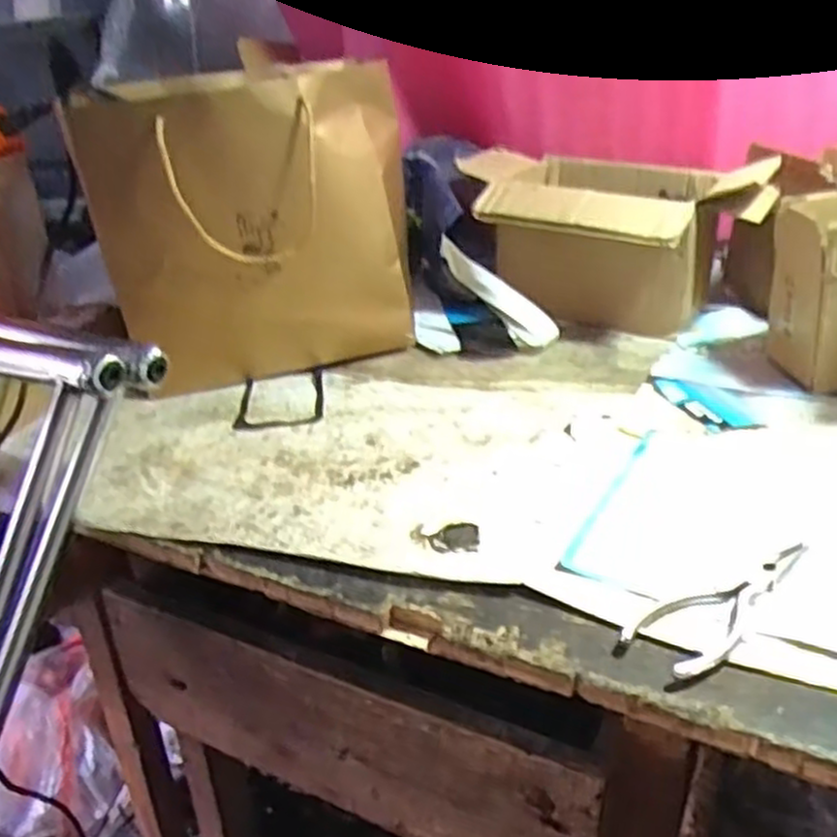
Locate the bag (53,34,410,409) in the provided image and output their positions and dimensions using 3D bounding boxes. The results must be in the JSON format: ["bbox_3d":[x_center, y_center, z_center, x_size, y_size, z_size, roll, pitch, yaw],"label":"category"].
[{"bbox_3d":[-0.150,-0.171,0.740,0.278,0.273,0.123,-5,28,-7],"label":"bag"}]

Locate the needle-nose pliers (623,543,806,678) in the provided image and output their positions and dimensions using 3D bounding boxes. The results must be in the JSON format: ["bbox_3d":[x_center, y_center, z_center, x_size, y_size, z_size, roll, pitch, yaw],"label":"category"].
[{"bbox_3d":[0.181,0.103,0.451,0.147,0.007,0.047,-21,34,-33],"label":"needle-nose pliers"}]

